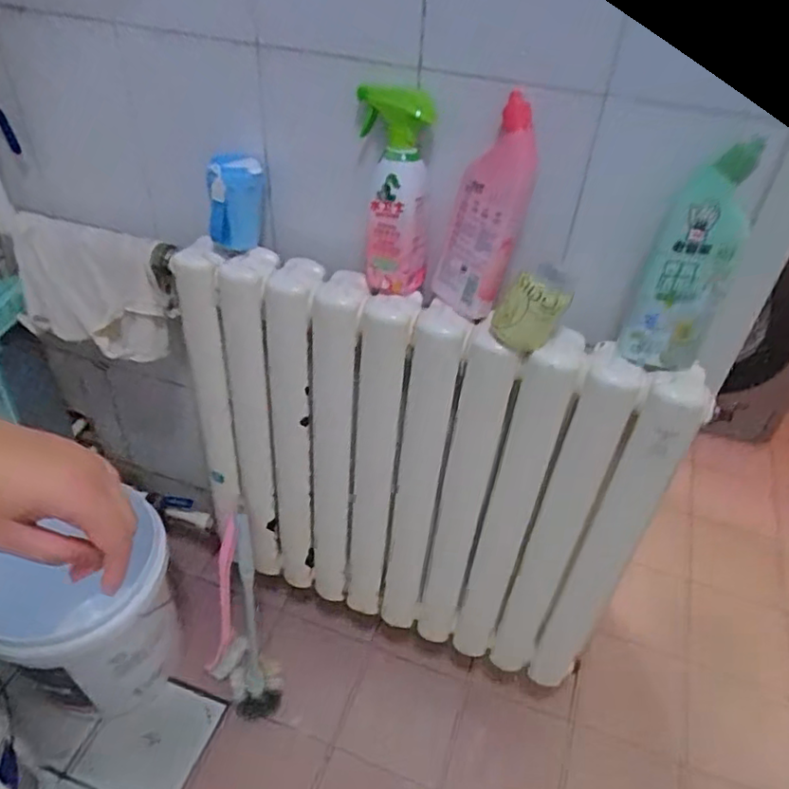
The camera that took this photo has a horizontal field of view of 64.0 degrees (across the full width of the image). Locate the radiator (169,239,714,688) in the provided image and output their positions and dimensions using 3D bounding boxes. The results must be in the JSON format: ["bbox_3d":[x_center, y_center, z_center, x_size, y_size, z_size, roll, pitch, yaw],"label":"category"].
[{"bbox_3d":[0.010,0.140,0.994,0.695,0.638,0.117,15,42,13],"label":"radiator"}]

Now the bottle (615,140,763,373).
[{"bbox_3d":[0.309,-0.130,0.661,0.086,0.219,0.047,13,42,10],"label":"bottle"}]

